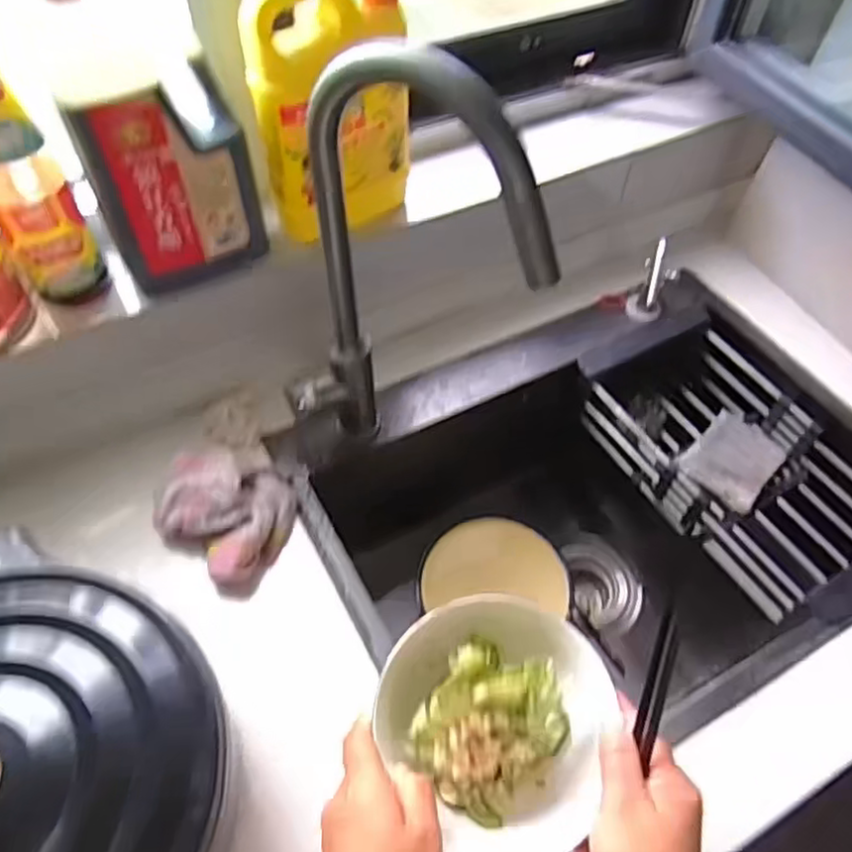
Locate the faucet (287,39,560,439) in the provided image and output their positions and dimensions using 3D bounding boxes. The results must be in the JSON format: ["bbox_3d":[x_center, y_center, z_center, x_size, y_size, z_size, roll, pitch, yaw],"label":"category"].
[{"bbox_3d":[-0.026,-0.070,0.540,0.092,0.407,0.209,-38,63,-26],"label":"faucet"}]

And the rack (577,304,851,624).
[{"bbox_3d":[0.362,0.037,0.782,0.207,0.082,0.379,-25,58,-19],"label":"rack"}]

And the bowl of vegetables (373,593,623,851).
[{"bbox_3d":[0.044,0.193,0.444,0.144,0.102,0.143,1,53,-1],"label":"bowl of vegetables"}]

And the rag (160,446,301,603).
[{"bbox_3d":[-0.196,0.080,0.654,0.125,0.061,0.127,14,54,9],"label":"rag"}]

